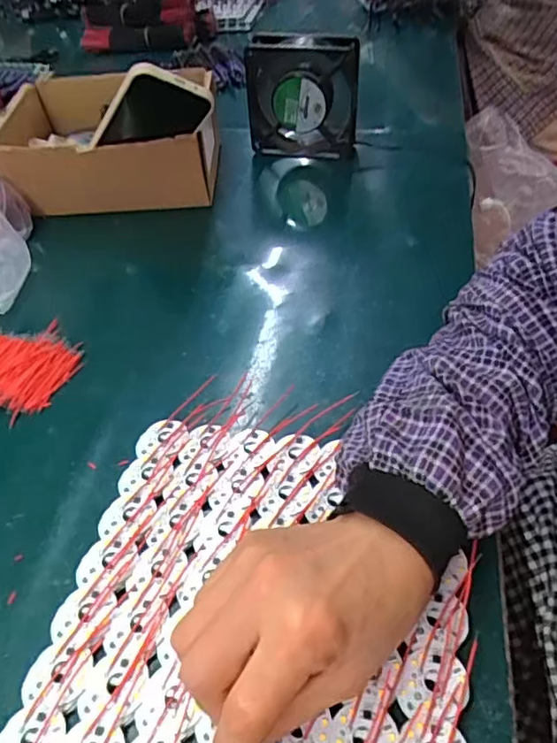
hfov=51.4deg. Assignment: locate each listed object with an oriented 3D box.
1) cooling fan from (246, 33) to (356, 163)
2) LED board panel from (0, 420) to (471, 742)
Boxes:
[{"bbox_3d":[0.026,-0.305,0.663,0.126,0.140,0.034,3,45,9],"label":"cooling fan"},{"bbox_3d":[-0.012,0.122,0.318,0.218,0.009,0.212,6,46,11],"label":"LED board panel"}]

